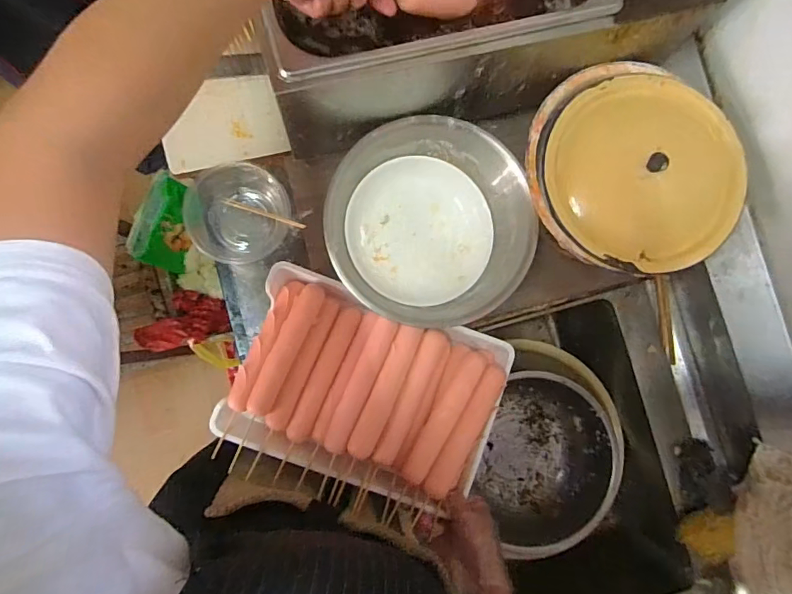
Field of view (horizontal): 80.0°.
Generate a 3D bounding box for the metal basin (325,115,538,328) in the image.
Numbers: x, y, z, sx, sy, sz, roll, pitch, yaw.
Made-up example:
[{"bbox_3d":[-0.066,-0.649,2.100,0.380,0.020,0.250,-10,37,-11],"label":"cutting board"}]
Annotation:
[{"bbox_3d":[0.035,-0.079,0.534,0.213,0.078,0.213,0,86,-5],"label":"metal basin"}]

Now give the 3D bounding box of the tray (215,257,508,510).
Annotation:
[{"bbox_3d":[-0.031,0.104,0.525,0.287,0.048,0.203,20,85,-3],"label":"tray"}]

